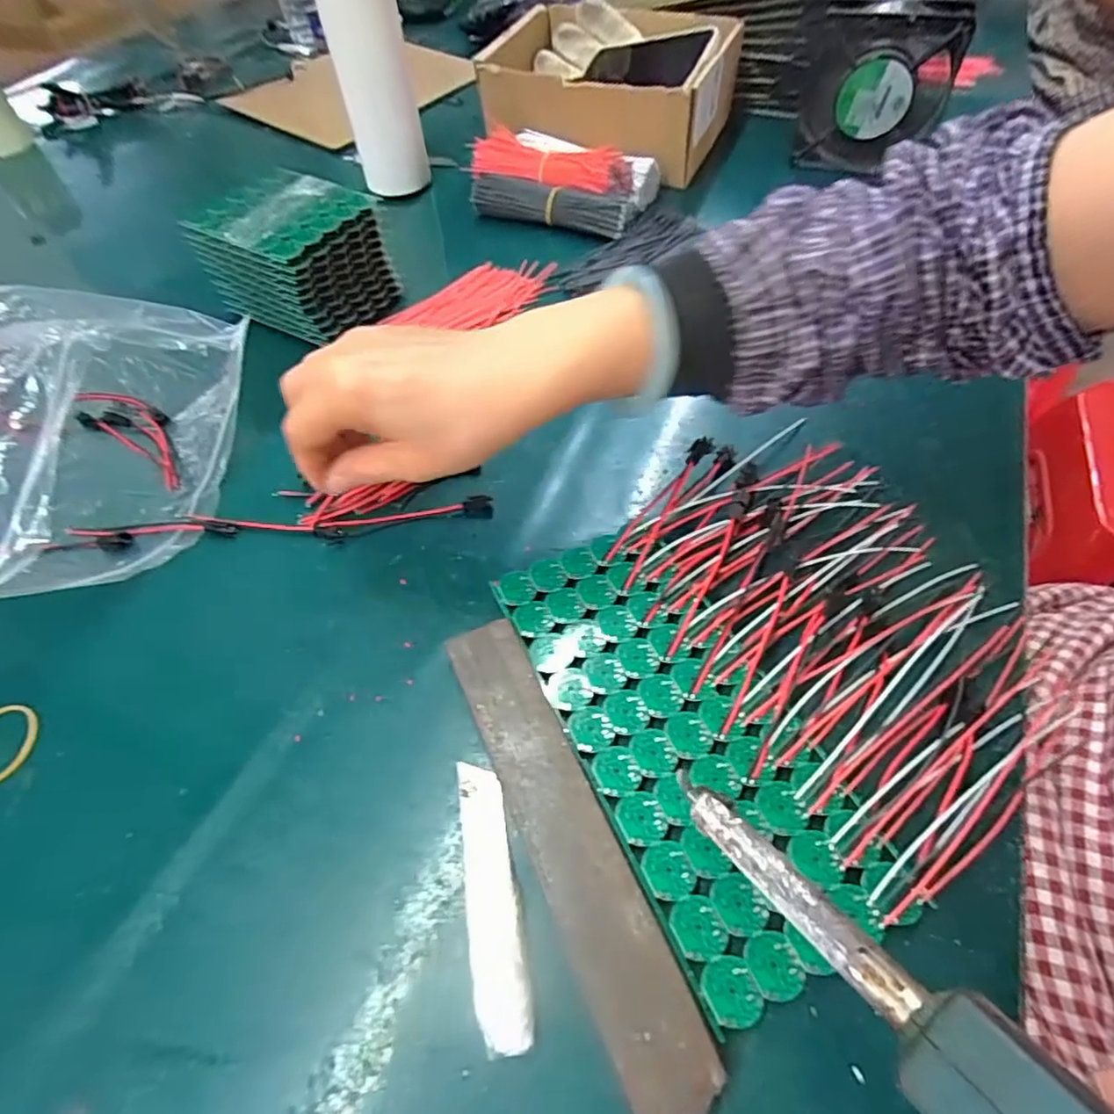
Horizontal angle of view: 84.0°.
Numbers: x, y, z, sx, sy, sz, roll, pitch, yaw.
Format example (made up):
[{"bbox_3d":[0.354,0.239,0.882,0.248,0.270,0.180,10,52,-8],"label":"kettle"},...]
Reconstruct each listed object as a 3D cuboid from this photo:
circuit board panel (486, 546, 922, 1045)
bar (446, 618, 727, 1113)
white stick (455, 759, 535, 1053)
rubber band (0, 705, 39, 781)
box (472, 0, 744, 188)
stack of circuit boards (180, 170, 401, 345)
[{"bbox_3d":[0.051,0.075,0.289,0.090,0.009,0.216,-24,56,-13],"label":"circuit board panel"},{"bbox_3d":[0.003,0.112,0.260,0.038,0.014,0.196,-22,56,-12],"label":"bar"},{"bbox_3d":[-0.027,0.135,0.251,0.021,0.009,0.103,-11,54,-4],"label":"white stick"},{"bbox_3d":[-0.271,0.090,0.298,0.035,0.004,0.041,2,54,5],"label":"rubber band"},{"bbox_3d":[0.051,-0.465,0.619,0.231,0.090,0.187,19,58,17],"label":"box"},{"bbox_3d":[-0.198,-0.227,0.476,0.106,0.078,0.103,25,60,20],"label":"stack of circuit boards"}]

